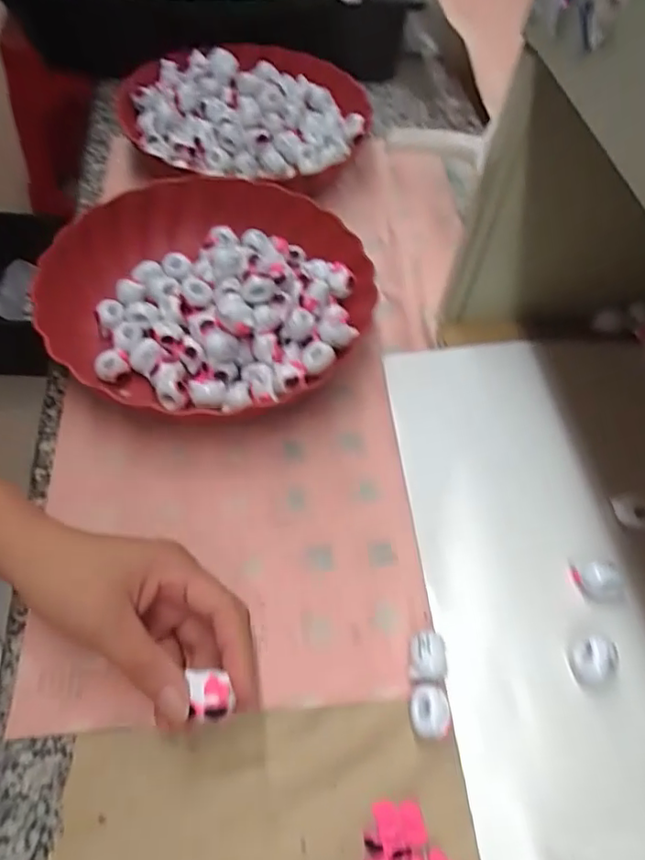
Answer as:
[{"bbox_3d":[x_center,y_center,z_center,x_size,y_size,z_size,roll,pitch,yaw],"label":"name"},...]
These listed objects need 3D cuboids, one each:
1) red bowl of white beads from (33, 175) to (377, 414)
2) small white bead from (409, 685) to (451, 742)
[{"bbox_3d":[-0.090,-0.111,0.452,0.257,0.050,0.222,11,57,3],"label":"red bowl of white beads"},{"bbox_3d":[0.058,0.152,0.308,0.021,0.013,0.025,-1,57,-5],"label":"small white bead"}]

